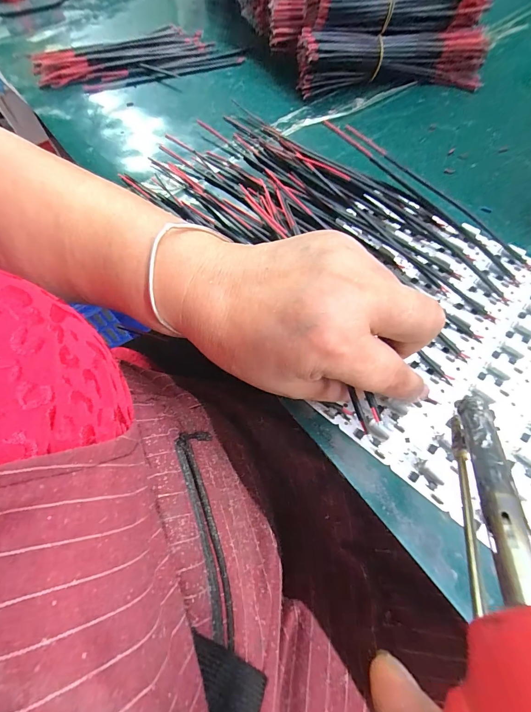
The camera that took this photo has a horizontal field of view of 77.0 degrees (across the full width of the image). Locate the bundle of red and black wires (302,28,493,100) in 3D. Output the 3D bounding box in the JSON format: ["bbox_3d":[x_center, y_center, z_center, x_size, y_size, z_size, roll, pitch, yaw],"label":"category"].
[{"bbox_3d":[0.132,-0.311,0.349,0.199,0.047,0.047,-1,62,2],"label":"bundle of red and black wires"}]

